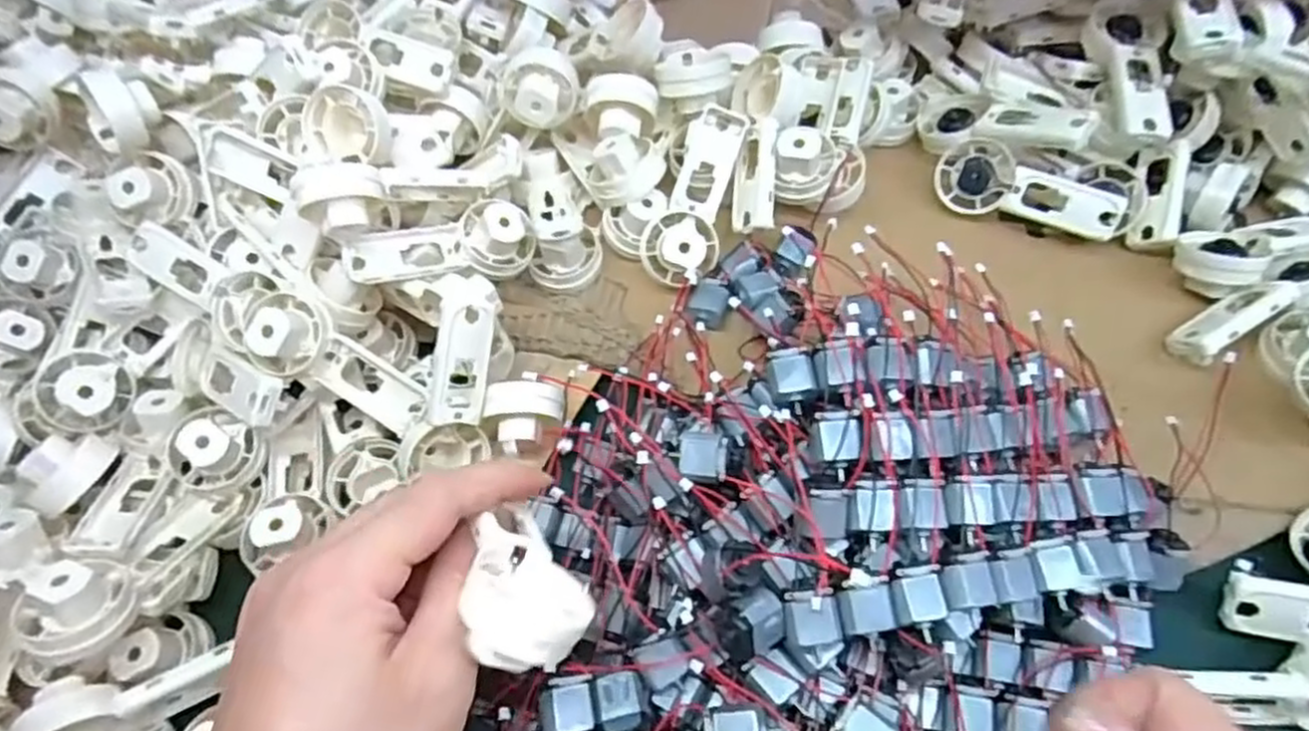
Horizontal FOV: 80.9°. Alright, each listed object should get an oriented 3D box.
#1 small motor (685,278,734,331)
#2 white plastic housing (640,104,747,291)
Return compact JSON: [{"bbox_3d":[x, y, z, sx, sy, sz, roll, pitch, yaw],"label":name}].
[{"bbox_3d":[0.028,-0.031,0.387,0.019,0.013,0.024,14,60,13],"label":"small motor"},{"bbox_3d":[0.020,-0.087,0.392,0.035,0.022,0.091,15,81,14],"label":"white plastic housing"}]

